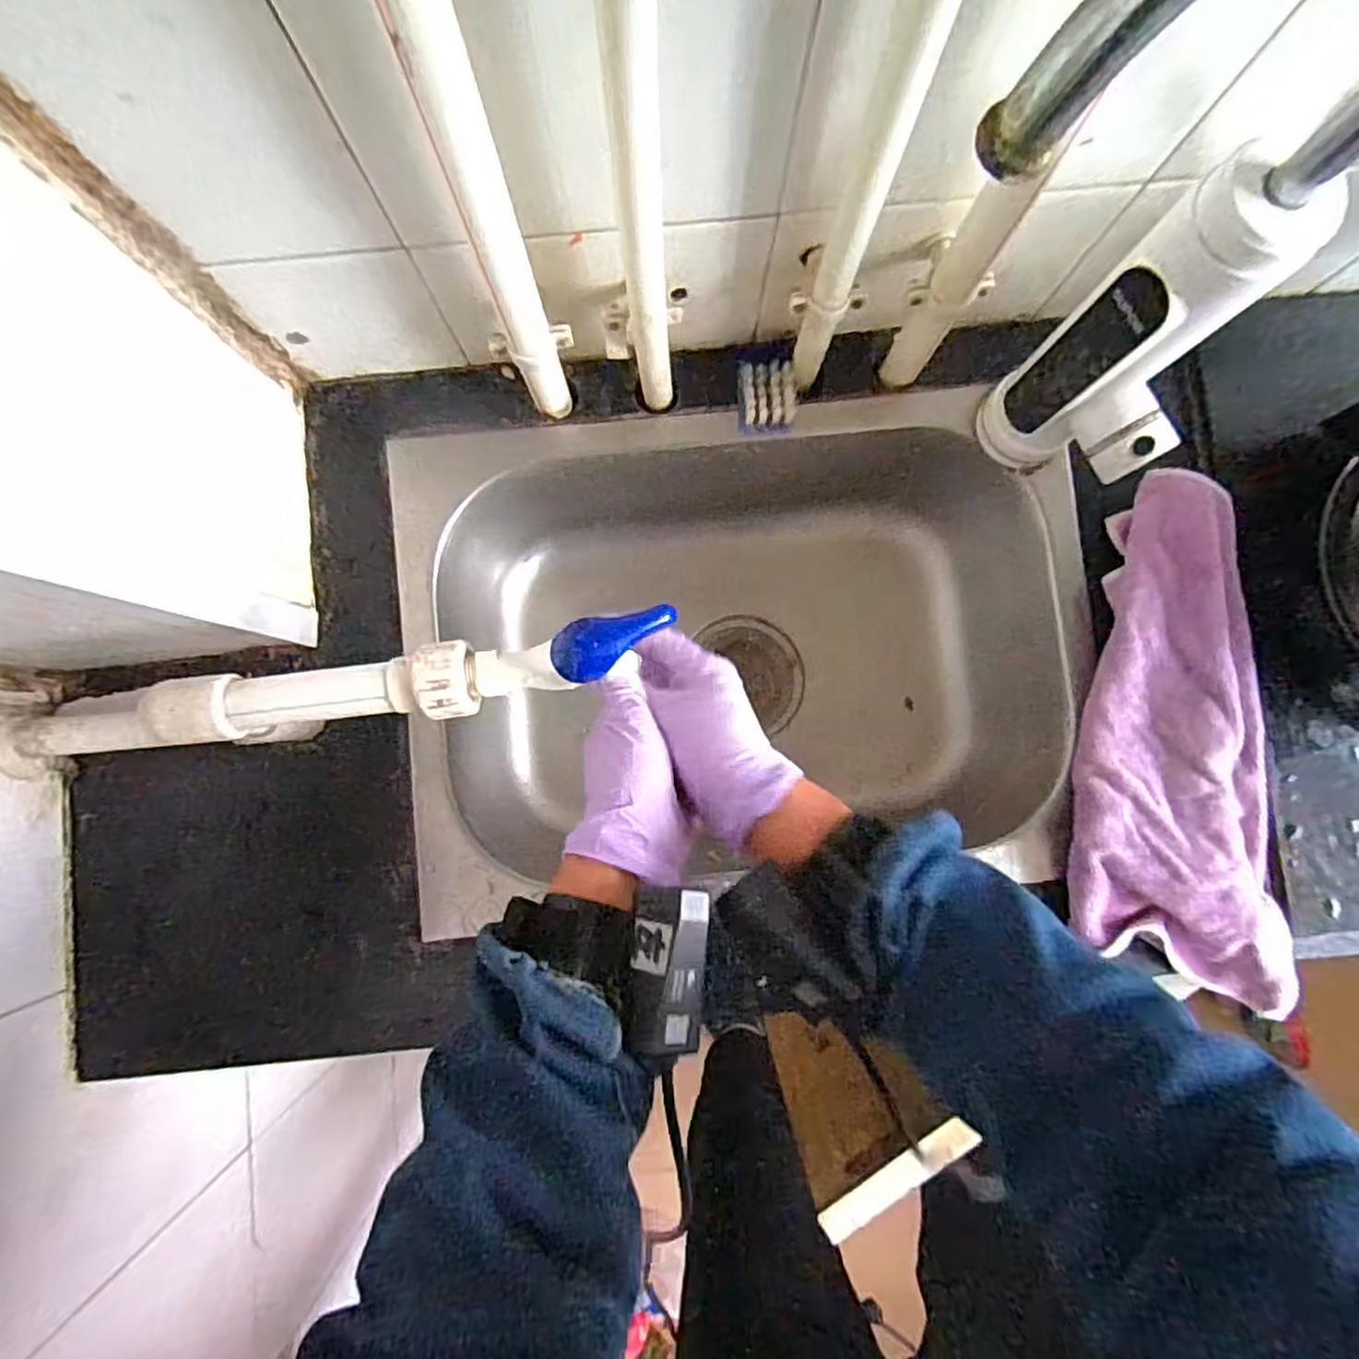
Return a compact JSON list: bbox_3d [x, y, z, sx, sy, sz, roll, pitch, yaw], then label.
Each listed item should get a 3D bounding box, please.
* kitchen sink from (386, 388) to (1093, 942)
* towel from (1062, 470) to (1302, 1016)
[{"bbox_3d":[0.045,-0.025,0.573,0.466,0.200,0.343,-3,86,-2],"label":"kitchen sink"},{"bbox_3d":[0.335,0.037,0.455,0.136,0.034,0.327,6,84,1],"label":"towel"}]

